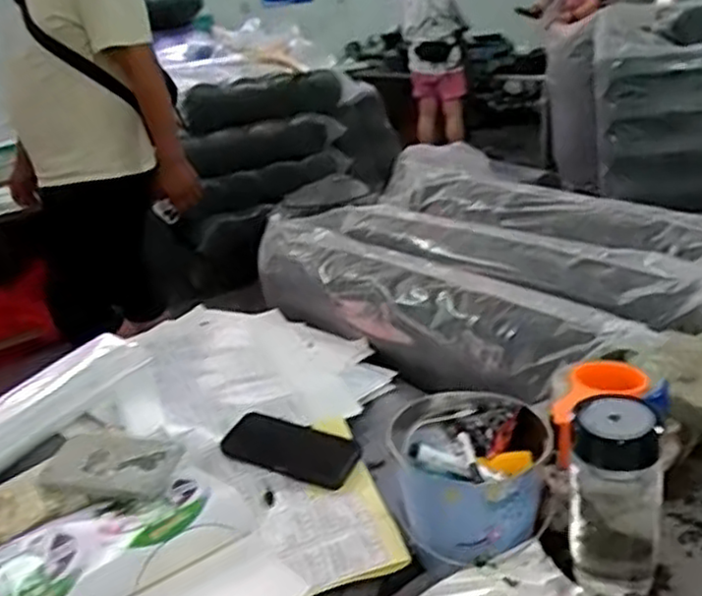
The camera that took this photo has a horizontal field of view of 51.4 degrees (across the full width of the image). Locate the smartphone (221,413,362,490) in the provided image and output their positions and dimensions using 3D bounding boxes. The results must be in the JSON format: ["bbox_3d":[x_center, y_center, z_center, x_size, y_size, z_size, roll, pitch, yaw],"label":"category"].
[{"bbox_3d":[-0.071,0.184,0.893,0.170,0.011,0.087,10,34,19],"label":"smartphone"}]

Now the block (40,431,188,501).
[{"bbox_3d":[-0.279,0.192,0.851,0.163,0.029,0.099,0,24,16],"label":"block"}]

